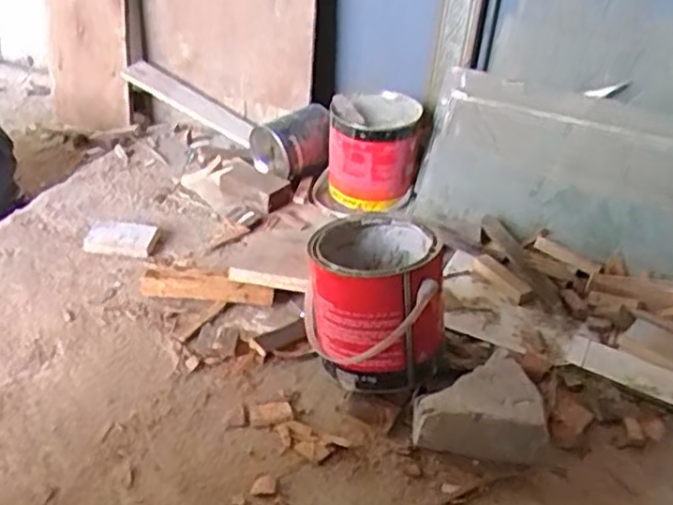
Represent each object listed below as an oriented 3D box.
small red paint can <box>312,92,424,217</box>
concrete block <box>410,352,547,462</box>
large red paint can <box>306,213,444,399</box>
[{"bbox_3d":[0.054,-0.169,1.183,0.169,0.170,0.162,7,34,3],"label":"small red paint can"},{"bbox_3d":[0.157,0.174,0.766,0.140,0.073,0.098,11,34,9],"label":"concrete block"},{"bbox_3d":[0.044,0.059,0.828,0.159,0.175,0.166,7,34,3],"label":"large red paint can"}]

